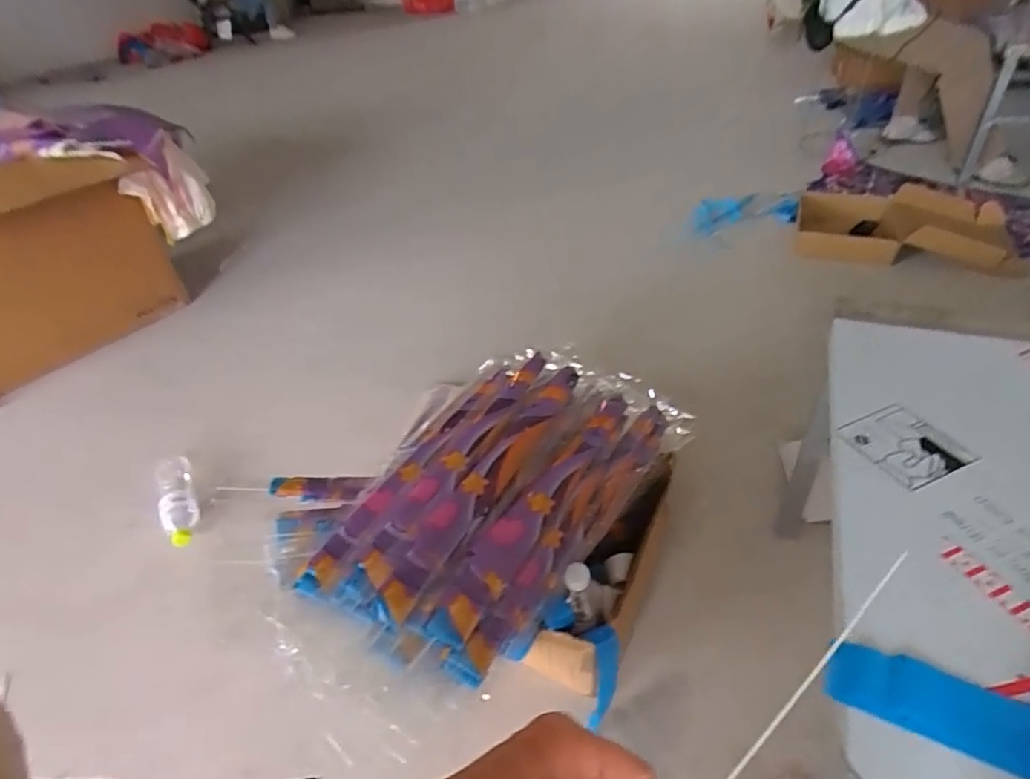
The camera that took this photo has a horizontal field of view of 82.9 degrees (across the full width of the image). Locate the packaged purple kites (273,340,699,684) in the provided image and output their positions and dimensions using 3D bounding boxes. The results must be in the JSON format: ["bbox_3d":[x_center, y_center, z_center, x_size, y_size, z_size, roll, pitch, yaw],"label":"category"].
[{"bbox_3d":[-0.028,0.110,0.885,0.399,0.128,0.627,25,48,32],"label":"packaged purple kites"}]

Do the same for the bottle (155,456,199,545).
[{"bbox_3d":[-0.680,0.219,1.178,0.073,0.061,0.257,-24,43,-22],"label":"bottle"}]

